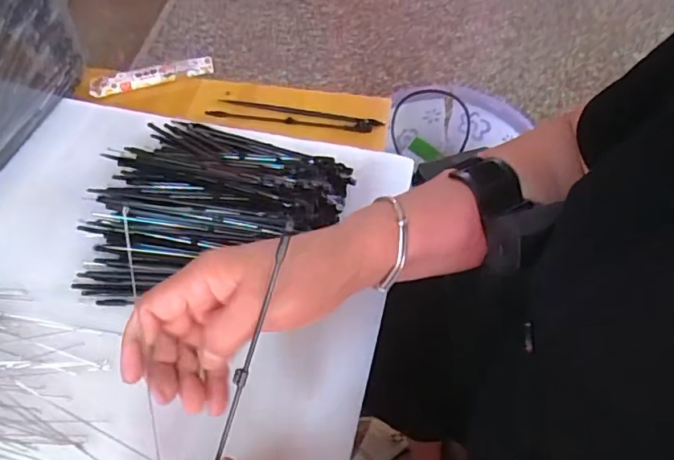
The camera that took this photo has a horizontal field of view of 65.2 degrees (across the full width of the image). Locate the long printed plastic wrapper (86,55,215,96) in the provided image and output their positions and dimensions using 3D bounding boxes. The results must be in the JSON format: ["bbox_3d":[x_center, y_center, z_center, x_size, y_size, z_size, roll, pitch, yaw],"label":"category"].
[{"bbox_3d":[-0.203,-0.170,0.581,0.132,0.010,0.024,-15,82,-10],"label":"long printed plastic wrapper"}]

